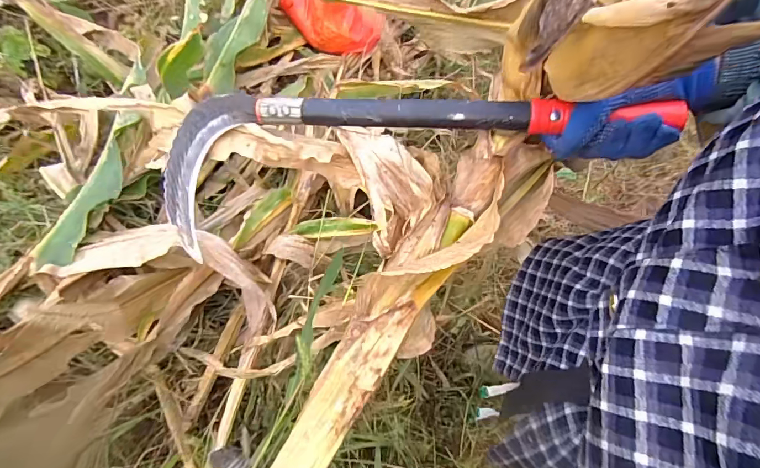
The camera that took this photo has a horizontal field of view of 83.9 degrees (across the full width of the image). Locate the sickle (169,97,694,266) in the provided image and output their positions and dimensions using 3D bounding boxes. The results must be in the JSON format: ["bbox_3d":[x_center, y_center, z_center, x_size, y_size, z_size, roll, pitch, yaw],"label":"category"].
[{"bbox_3d":[-0.004,-0.100,0.391,0.472,0.033,0.129,-13,105,16],"label":"sickle"}]

